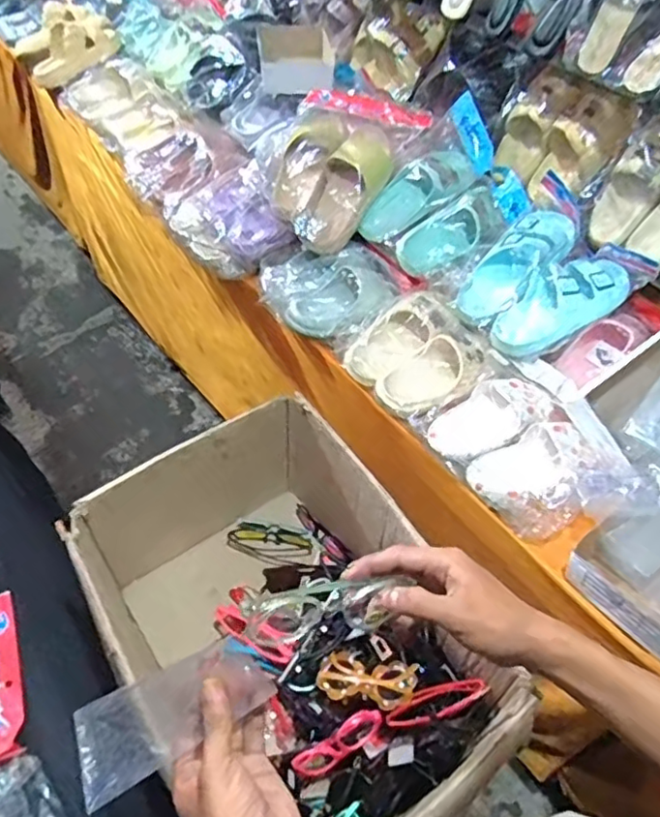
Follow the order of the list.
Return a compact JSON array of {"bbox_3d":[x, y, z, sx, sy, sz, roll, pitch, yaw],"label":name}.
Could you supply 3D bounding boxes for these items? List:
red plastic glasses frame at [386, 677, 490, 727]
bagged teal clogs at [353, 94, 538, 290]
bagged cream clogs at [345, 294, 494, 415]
[{"bbox_3d":[0.130,0.357,0.734,0.129,0.024,0.036,-21,55,1],"label":"red plastic glasses frame"},{"bbox_3d":[0.225,-0.385,1.091,0.235,0.082,0.331,35,75,14],"label":"bagged teal clogs"},{"bbox_3d":[0.145,-0.094,0.968,0.213,0.060,0.161,-33,60,-23],"label":"bagged cream clogs"}]

